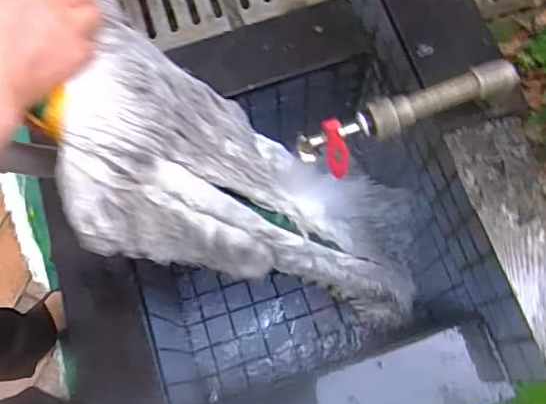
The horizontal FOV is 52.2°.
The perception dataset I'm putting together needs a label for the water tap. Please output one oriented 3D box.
[{"bbox_3d":[0.143,-0.093,0.610,0.240,0.064,0.049,-24,73,-5],"label":"water tap"}]

